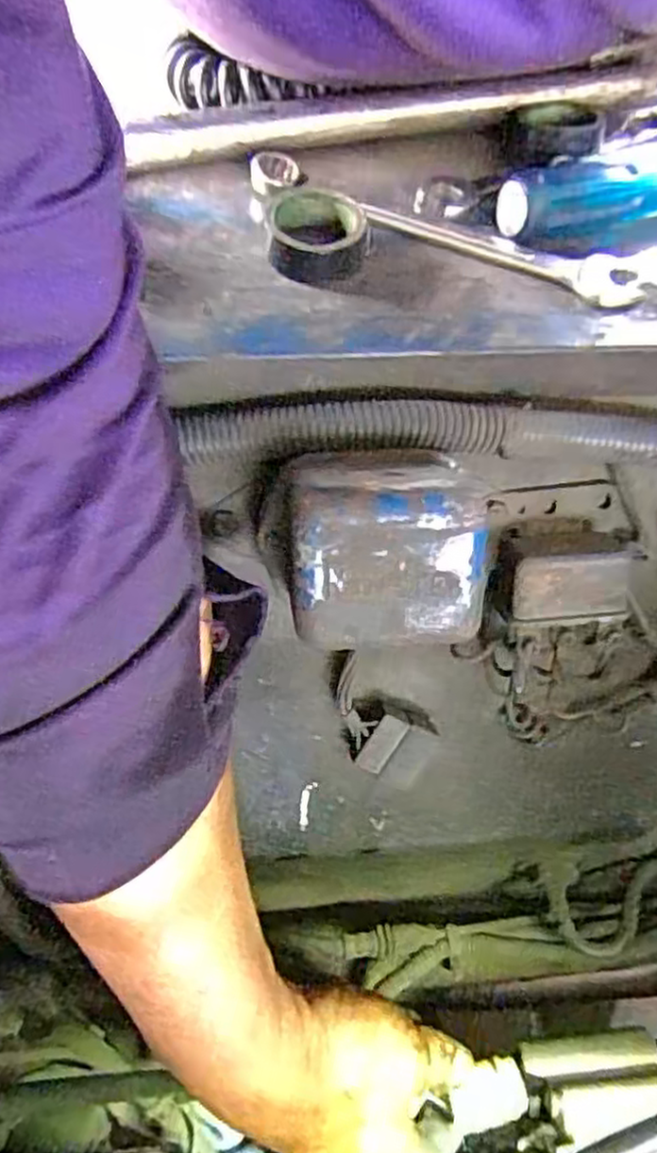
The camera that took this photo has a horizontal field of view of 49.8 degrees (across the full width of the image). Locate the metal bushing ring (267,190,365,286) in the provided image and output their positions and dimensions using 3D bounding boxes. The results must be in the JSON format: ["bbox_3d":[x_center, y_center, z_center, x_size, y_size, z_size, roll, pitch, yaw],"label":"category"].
[{"bbox_3d":[-0.005,-0.137,0.286,0.037,0.018,0.039,5,58,0],"label":"metal bushing ring"}]

